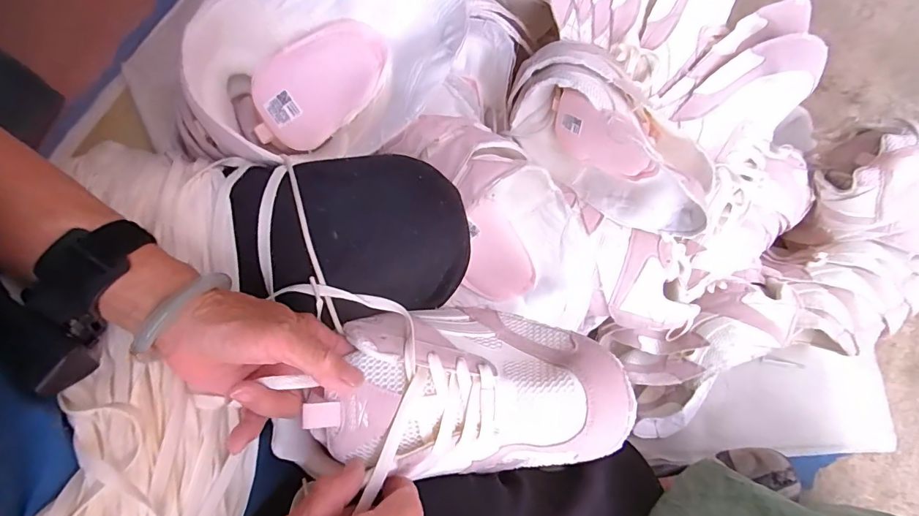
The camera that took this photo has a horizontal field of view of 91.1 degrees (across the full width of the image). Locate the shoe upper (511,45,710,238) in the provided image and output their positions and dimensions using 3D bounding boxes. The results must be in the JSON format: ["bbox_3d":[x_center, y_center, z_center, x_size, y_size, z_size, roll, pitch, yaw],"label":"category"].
[{"bbox_3d":[0.154,-0.116,0.481,0.243,0.154,0.073,42,80,9],"label":"shoe upper"}]

